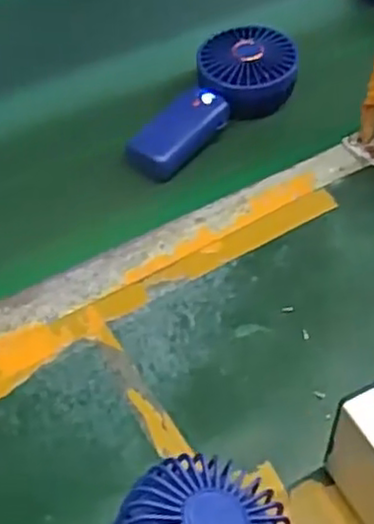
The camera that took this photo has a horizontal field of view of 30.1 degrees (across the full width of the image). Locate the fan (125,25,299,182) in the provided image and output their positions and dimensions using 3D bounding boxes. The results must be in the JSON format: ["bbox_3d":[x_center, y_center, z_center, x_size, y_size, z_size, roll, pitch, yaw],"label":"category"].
[{"bbox_3d":[0.020,-0.139,0.586,0.074,0.042,0.171,34,59,27],"label":"fan"}]

